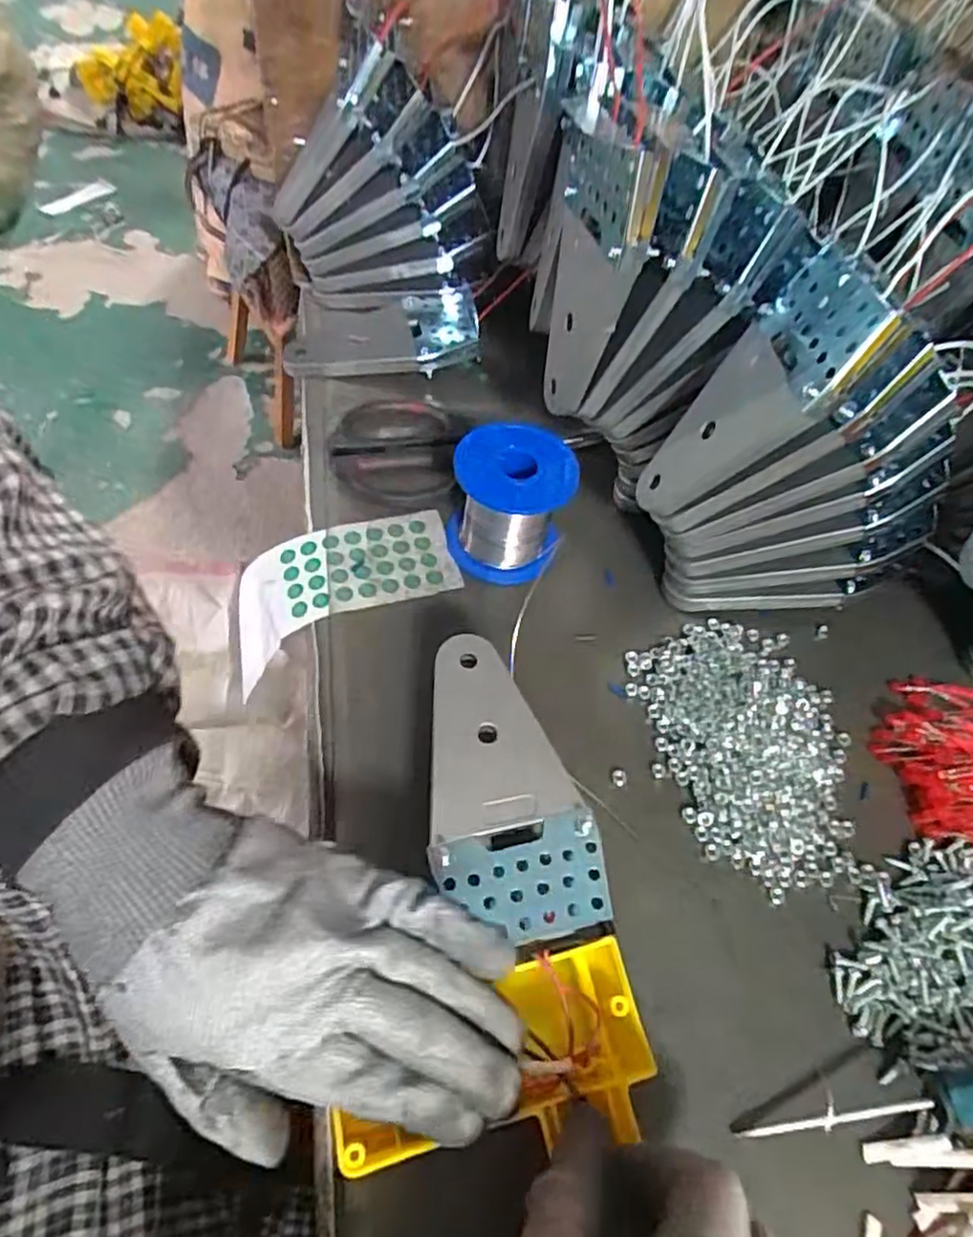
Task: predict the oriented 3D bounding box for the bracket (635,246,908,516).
[{"bbox_3d":[0.116,-0.098,0.317,0.016,0.129,0.071,19,50,-25],"label":"bracket"}]

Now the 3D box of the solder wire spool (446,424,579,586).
[{"bbox_3d":[0.013,-0.064,0.391,0.063,0.062,0.060,2,57,-3],"label":"solder wire spool"}]

